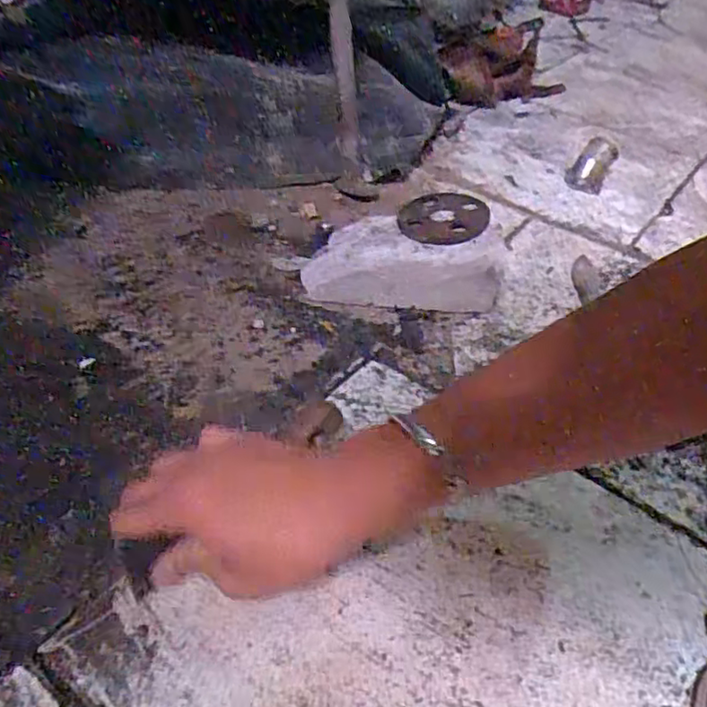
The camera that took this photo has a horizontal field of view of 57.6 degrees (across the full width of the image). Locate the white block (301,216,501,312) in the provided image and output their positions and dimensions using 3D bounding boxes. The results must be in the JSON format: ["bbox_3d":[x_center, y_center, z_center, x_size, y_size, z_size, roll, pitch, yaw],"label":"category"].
[{"bbox_3d":[0.040,-0.081,0.566,0.165,0.059,0.070,3,43,-5],"label":"white block"}]

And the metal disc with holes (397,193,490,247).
[{"bbox_3d":[0.078,-0.119,0.563,0.074,0.005,0.077,-3,49,3],"label":"metal disc with holes"}]

